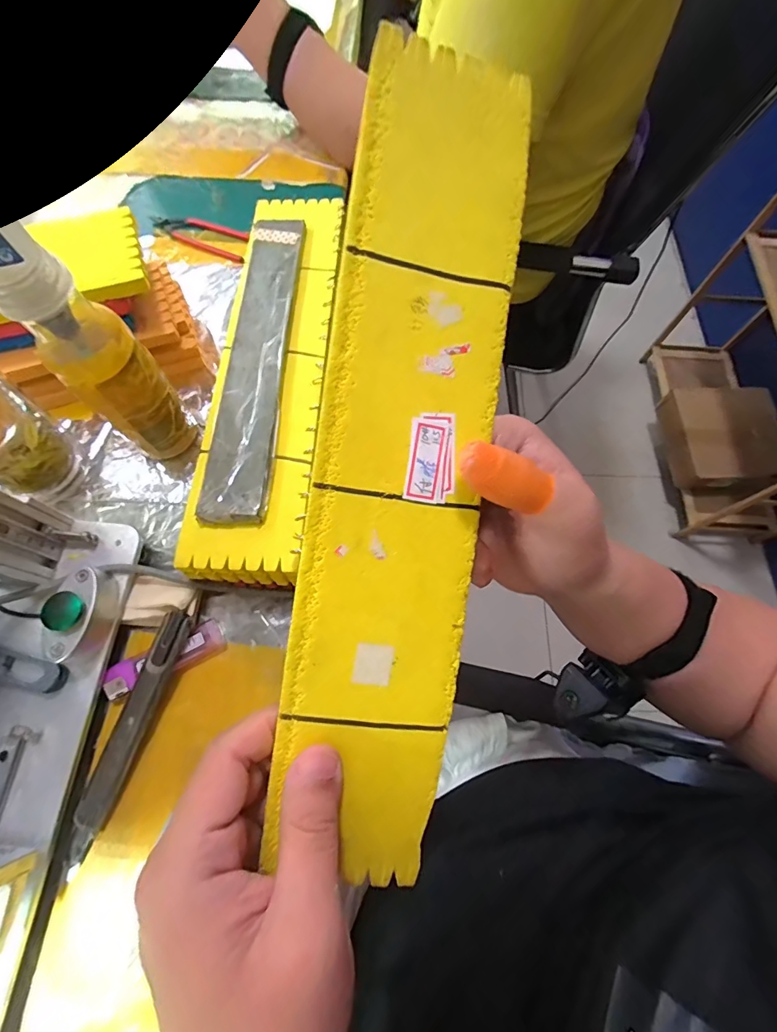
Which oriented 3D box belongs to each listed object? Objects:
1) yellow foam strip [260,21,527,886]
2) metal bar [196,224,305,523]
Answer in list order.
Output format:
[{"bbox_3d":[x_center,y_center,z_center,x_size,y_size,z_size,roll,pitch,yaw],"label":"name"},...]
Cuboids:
[{"bbox_3d":[0.006,-0.019,0.182,0.069,0.004,0.333,8,91,-11],"label":"yellow foam strip"},{"bbox_3d":[-0.098,-0.126,0.330,0.048,0.011,0.279,2,69,-2],"label":"metal bar"}]

